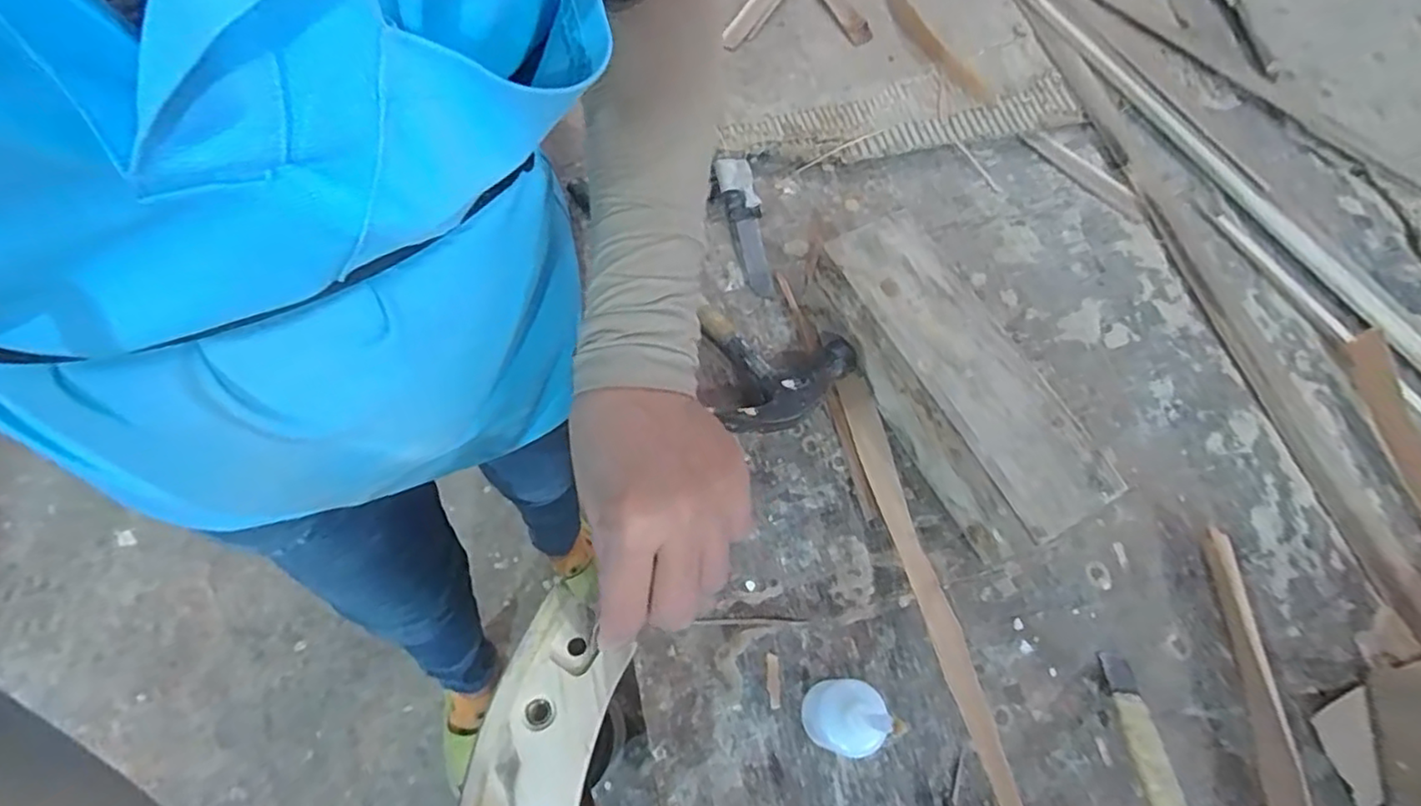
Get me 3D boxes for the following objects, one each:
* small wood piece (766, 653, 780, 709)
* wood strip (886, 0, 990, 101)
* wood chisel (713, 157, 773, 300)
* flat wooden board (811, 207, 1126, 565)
[{"bbox_3d":[0.034,0.152,0.350,0.007,0.004,0.028,2,68,-2],"label":"small wood piece"},{"bbox_3d":[0.184,-0.311,0.546,0.032,0.007,0.153,-24,72,-12],"label":"wood strip"},{"bbox_3d":[0.027,-0.129,0.461,0.027,0.014,0.112,-11,70,-7],"label":"wood chisel"},{"bbox_3d":[0.142,-0.014,0.392,0.066,0.066,0.201,-26,72,-12],"label":"flat wooden board"}]

